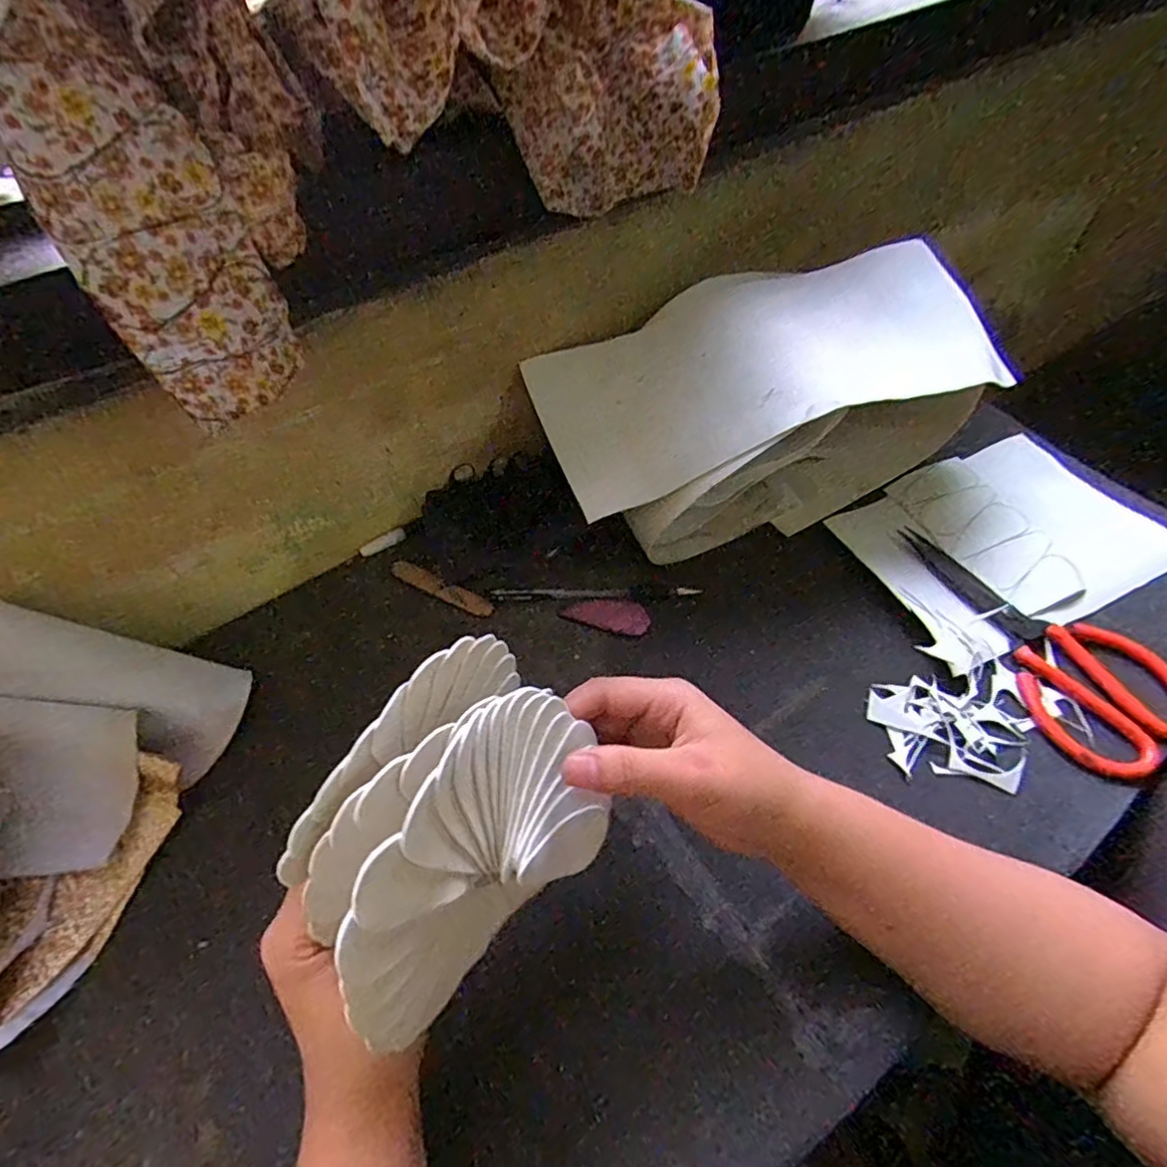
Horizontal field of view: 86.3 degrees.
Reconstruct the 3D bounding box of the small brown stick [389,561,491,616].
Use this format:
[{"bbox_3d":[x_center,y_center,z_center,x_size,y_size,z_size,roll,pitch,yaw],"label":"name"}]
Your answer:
[{"bbox_3d":[-0.109,0.003,0.476,0.090,0.004,0.016,24,61,16],"label":"small brown stick"}]

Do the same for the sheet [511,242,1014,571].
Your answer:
[{"bbox_3d":[0.136,-0.140,0.496,0.329,0.130,0.146,-19,59,-11],"label":"sheet"}]

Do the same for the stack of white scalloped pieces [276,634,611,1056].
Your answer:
[{"bbox_3d":[-0.050,0.097,0.254,0.083,0.111,0.134,29,62,22],"label":"stack of white scalloped pieces"}]

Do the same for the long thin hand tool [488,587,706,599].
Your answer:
[{"bbox_3d":[0.010,0.007,0.469,0.155,0.006,0.009,-2,55,3],"label":"long thin hand tool"}]

